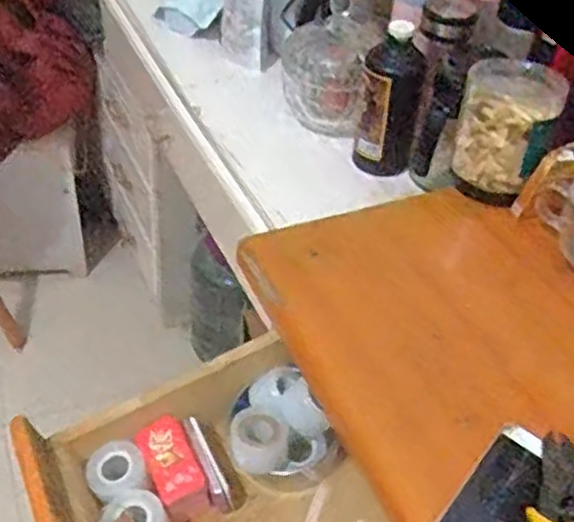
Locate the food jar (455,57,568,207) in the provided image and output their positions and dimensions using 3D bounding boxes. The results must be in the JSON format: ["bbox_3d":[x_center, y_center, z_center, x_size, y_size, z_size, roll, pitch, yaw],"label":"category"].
[{"bbox_3d":[0.223,-0.132,0.766,0.091,0.126,0.091,4,45,-4],"label":"food jar"}]

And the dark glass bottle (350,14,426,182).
[{"bbox_3d":[0.117,-0.177,0.862,0.072,0.180,0.057,16,45,9],"label":"dark glass bottle"}]

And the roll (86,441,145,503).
[{"bbox_3d":[-0.161,0.195,0.694,0.052,0.018,0.045,-22,51,-26],"label":"roll"}]

